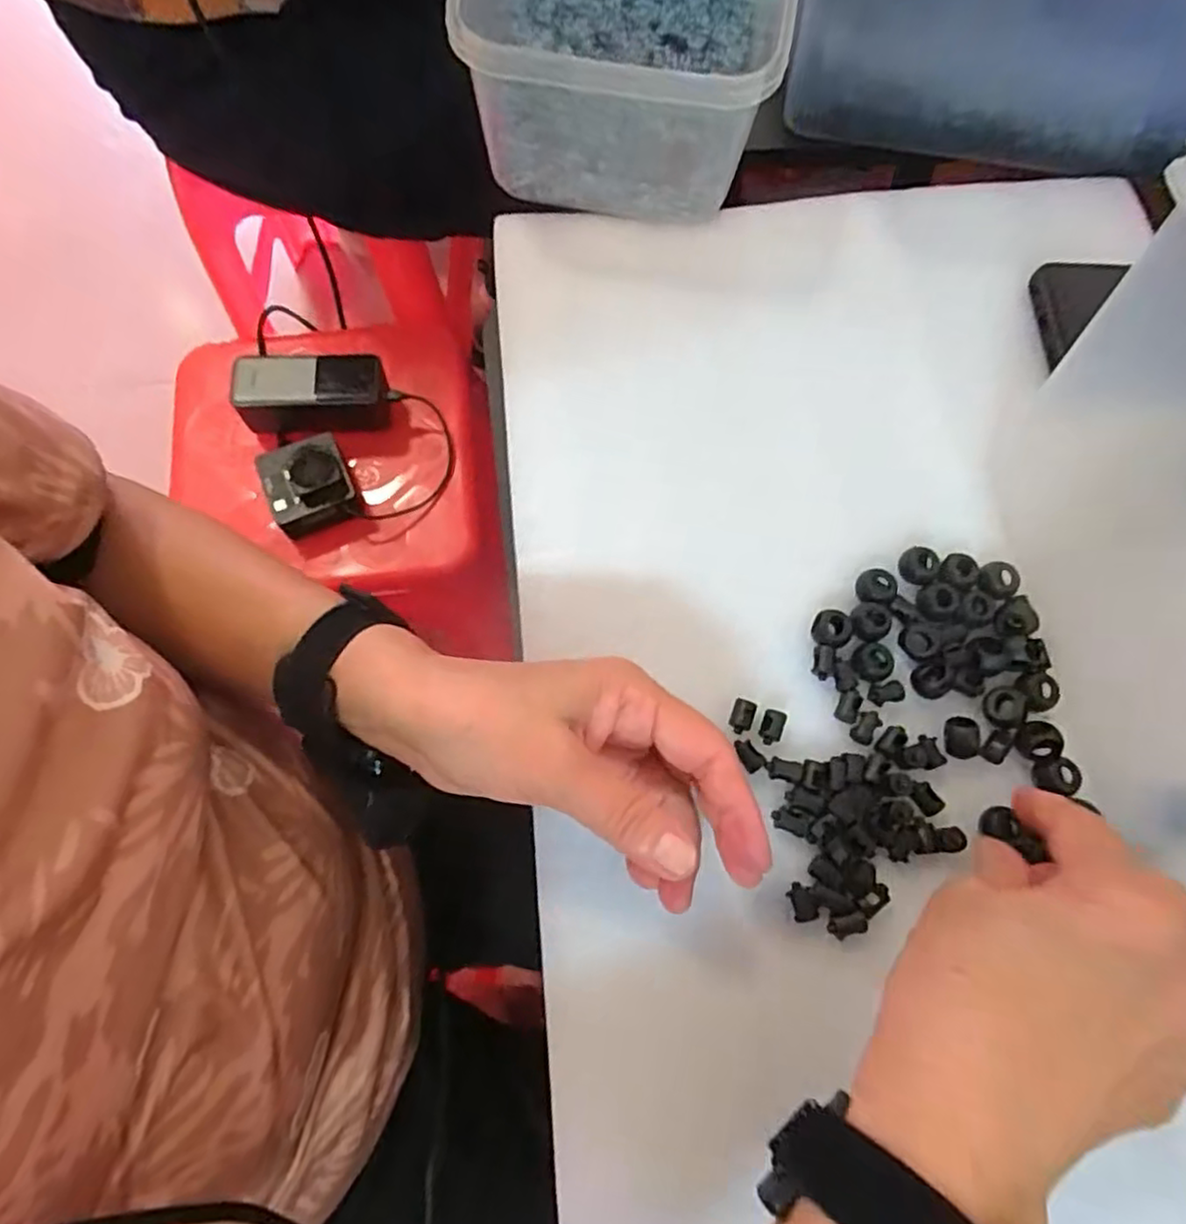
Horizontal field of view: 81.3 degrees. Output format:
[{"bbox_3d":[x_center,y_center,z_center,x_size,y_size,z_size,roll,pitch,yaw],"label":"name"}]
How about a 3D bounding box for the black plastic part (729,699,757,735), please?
[{"bbox_3d":[0.064,0.045,0.297,0.010,0.004,0.015,18,73,5],"label":"black plastic part"}]

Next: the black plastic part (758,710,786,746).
[{"bbox_3d":[0.077,0.049,0.295,0.010,0.004,0.014,17,73,4],"label":"black plastic part"}]

